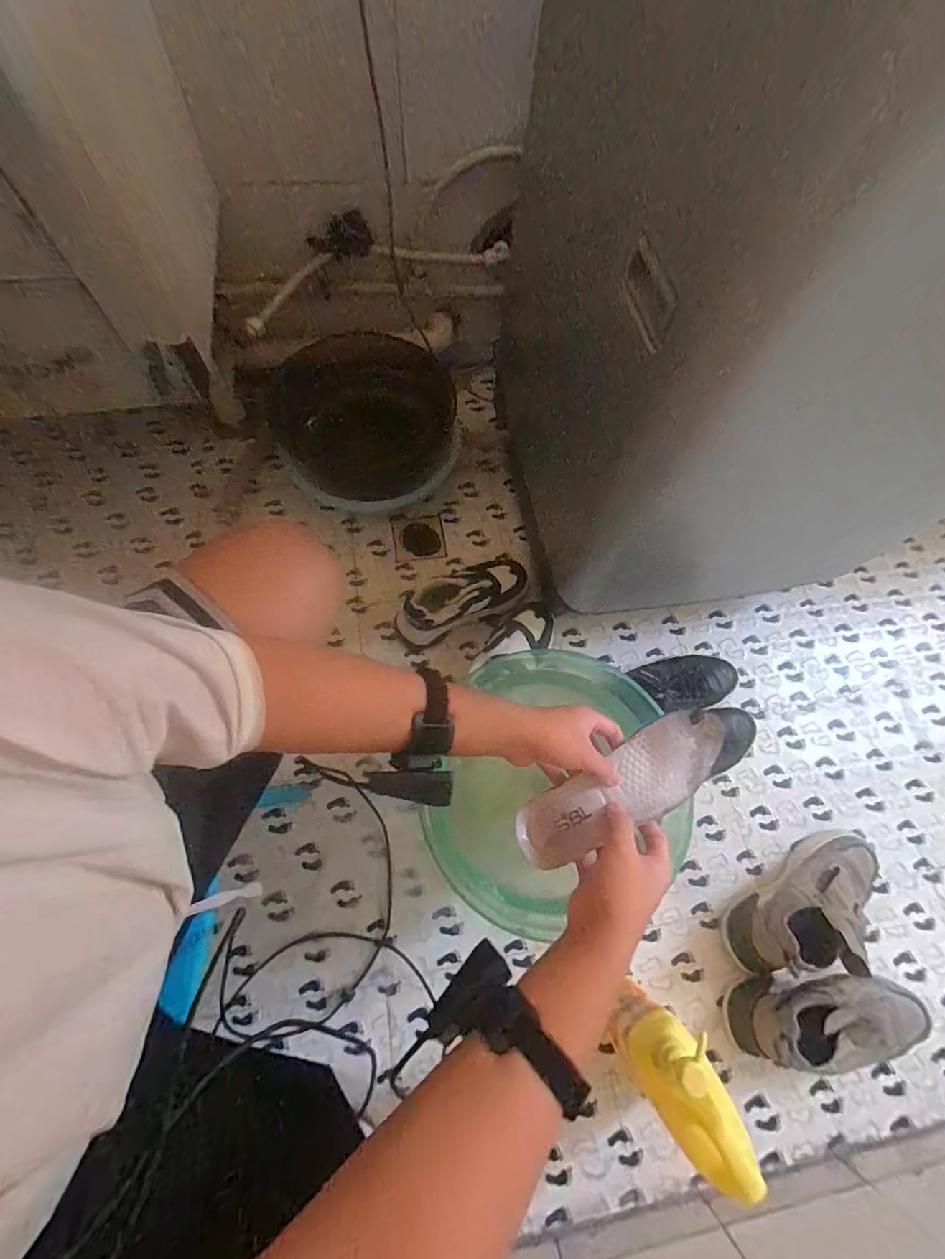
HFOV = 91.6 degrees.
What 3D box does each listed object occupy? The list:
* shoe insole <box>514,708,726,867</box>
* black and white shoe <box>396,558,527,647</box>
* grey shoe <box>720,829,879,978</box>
[{"bbox_3d":[0.163,0.158,0.473,0.257,0.022,0.075,-23,72,-19],"label":"shoe insole"},{"bbox_3d":[-0.019,-0.059,0.850,0.254,0.119,0.103,-25,73,-12],"label":"black and white shoe"},{"bbox_3d":[0.528,0.422,0.695,0.274,0.128,0.103,-32,74,-14],"label":"grey shoe"}]

